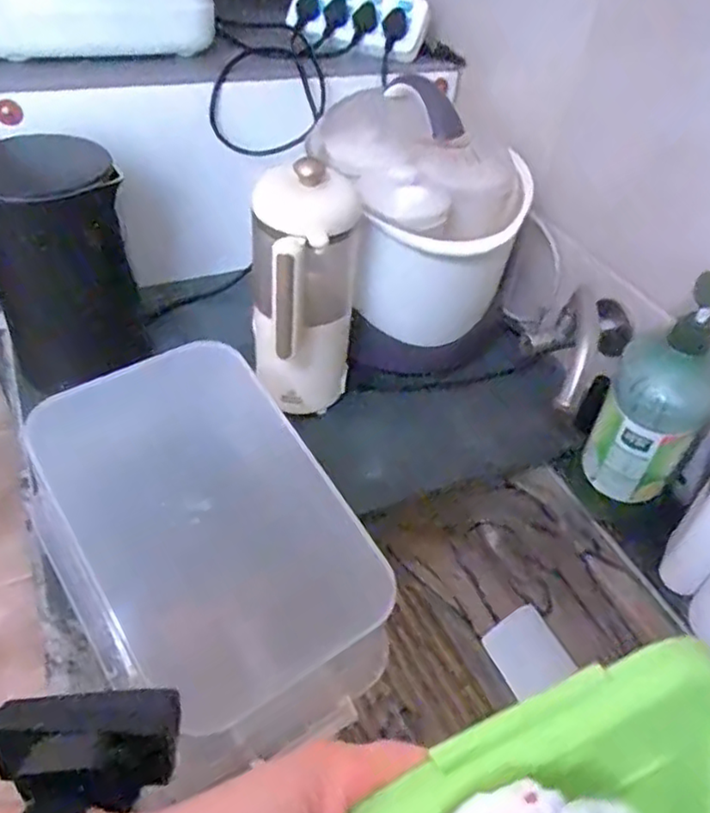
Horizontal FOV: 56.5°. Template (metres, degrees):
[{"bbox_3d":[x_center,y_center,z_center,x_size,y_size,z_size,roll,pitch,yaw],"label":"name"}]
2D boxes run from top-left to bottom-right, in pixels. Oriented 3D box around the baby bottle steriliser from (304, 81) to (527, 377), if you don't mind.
[{"bbox_3d":[0.078,-0.221,0.801,0.213,0.264,0.250,-4,44,-12],"label":"baby bottle steriliser"}]

